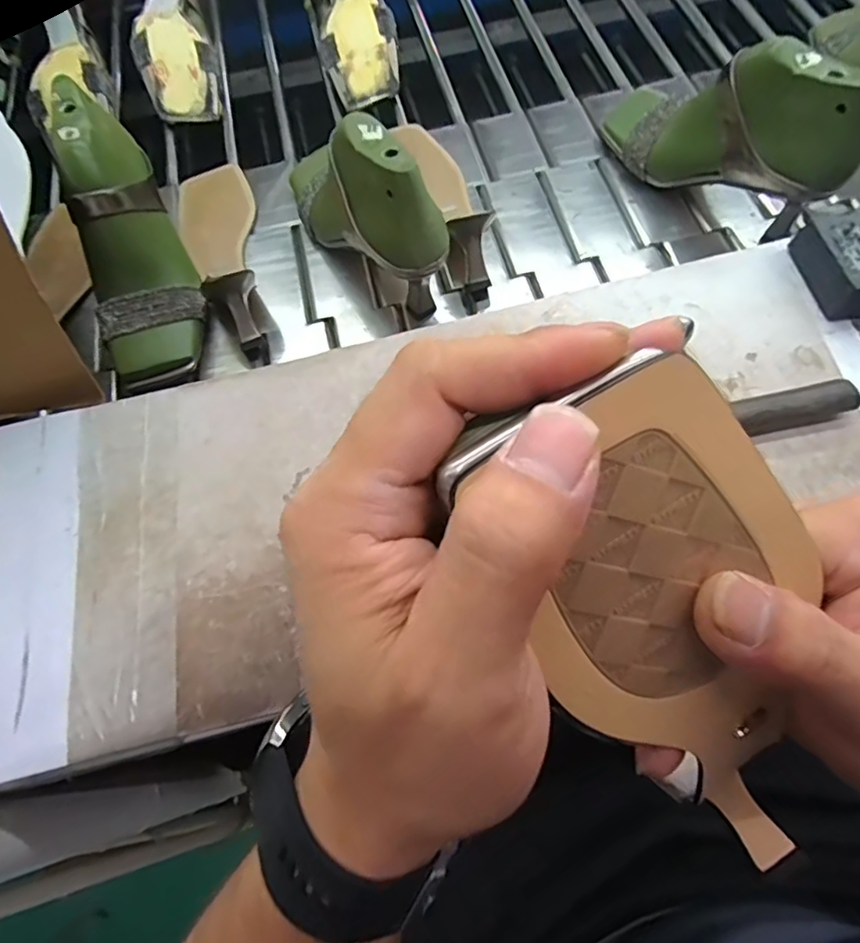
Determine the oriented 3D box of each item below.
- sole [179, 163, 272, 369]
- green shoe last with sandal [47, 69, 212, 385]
[{"bbox_3d":[-0.193,-0.219,0.523,0.080,0.051,0.245,-22,67,-7],"label":"sole"},{"bbox_3d":[-0.253,-0.198,0.472,0.077,0.092,0.243,-13,100,-3],"label":"green shoe last with sandal"}]

